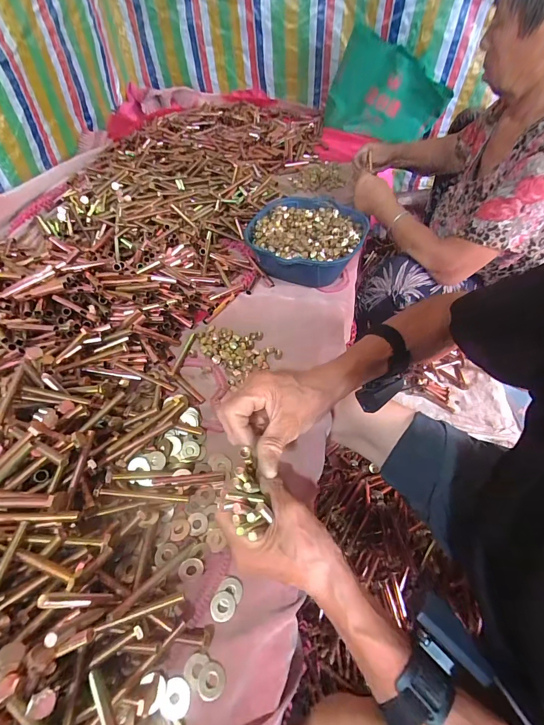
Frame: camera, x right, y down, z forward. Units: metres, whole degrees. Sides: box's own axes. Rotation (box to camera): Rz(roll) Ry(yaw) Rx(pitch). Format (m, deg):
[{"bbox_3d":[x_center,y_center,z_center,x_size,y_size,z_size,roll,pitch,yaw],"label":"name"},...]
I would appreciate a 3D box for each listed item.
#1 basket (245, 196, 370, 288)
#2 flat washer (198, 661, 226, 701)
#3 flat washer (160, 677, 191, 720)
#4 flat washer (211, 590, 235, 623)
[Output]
[{"bbox_3d":[0.071,-0.250,0.690,0.222,0.076,0.241,0,50,0],"label":"basket"},{"bbox_3d":[-0.055,0.289,0.300,0.025,0.004,0.025,0,50,0],"label":"flat washer"},{"bbox_3d":[-0.084,0.297,0.292,0.023,0.004,0.026,7,51,6],"label":"flat washer"},{"bbox_3d":[-0.050,0.247,0.335,0.024,0.004,0.025,0,50,0],"label":"flat washer"}]

